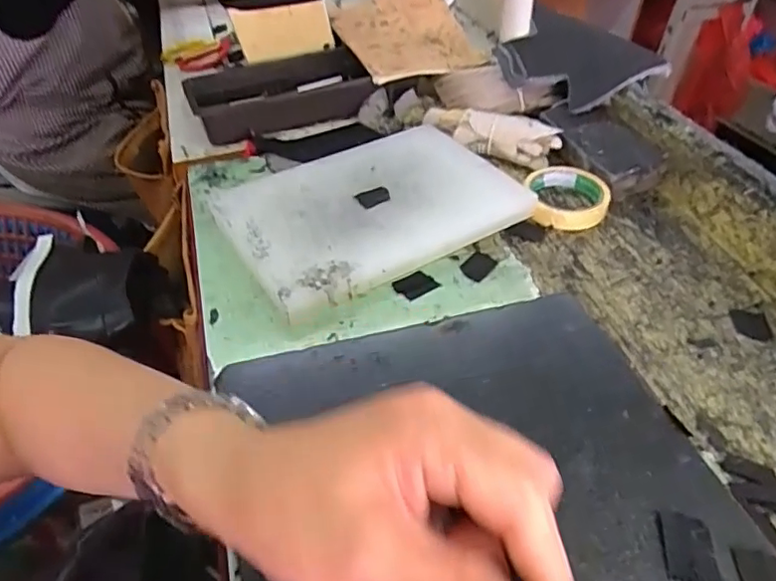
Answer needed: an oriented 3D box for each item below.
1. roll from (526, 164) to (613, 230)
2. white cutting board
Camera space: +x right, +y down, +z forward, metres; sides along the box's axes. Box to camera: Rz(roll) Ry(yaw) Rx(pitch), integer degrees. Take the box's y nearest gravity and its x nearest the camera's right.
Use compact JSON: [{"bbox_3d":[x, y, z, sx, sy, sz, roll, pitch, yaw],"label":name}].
[{"bbox_3d":[0.201,-0.105,0.644,0.082,0.030,0.094,5,41,5],"label":"roll"},{"bbox_3d":[-0.016,-0.095,0.624,0.302,0.025,0.216,-22,54,-21],"label":"white cutting board"}]

